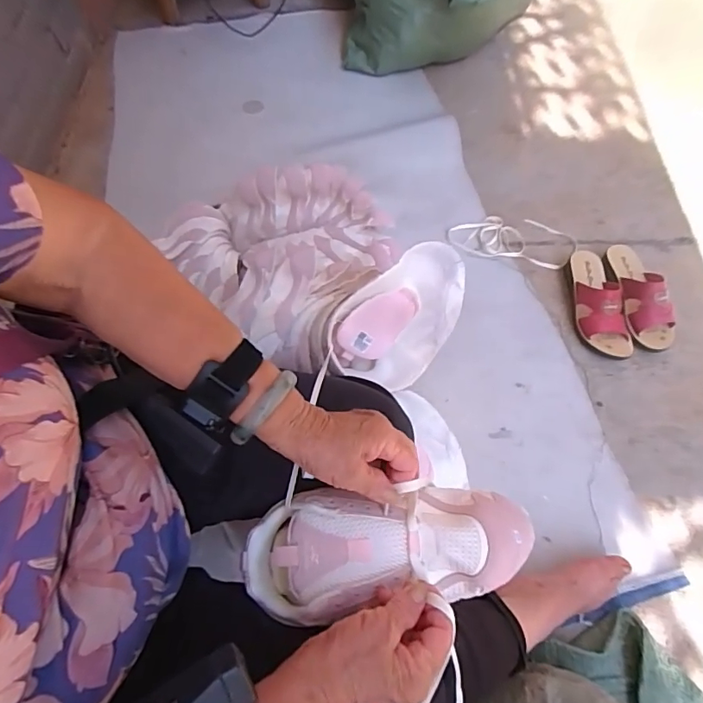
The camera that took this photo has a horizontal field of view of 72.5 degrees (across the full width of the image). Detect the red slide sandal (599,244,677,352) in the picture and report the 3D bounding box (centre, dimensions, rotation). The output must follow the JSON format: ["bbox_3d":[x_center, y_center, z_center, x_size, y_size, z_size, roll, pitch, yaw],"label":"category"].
[{"bbox_3d":[0.551,-0.113,0.926,0.086,0.080,0.229,-10,65,-6],"label":"red slide sandal"}]

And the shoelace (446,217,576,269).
[{"bbox_3d":[0.335,-0.233,0.997,0.261,0.011,0.112,10,64,4],"label":"shoelace"}]

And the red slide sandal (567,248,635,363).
[{"bbox_3d":[0.471,-0.104,0.908,0.087,0.094,0.228,-2,64,-2],"label":"red slide sandal"}]

